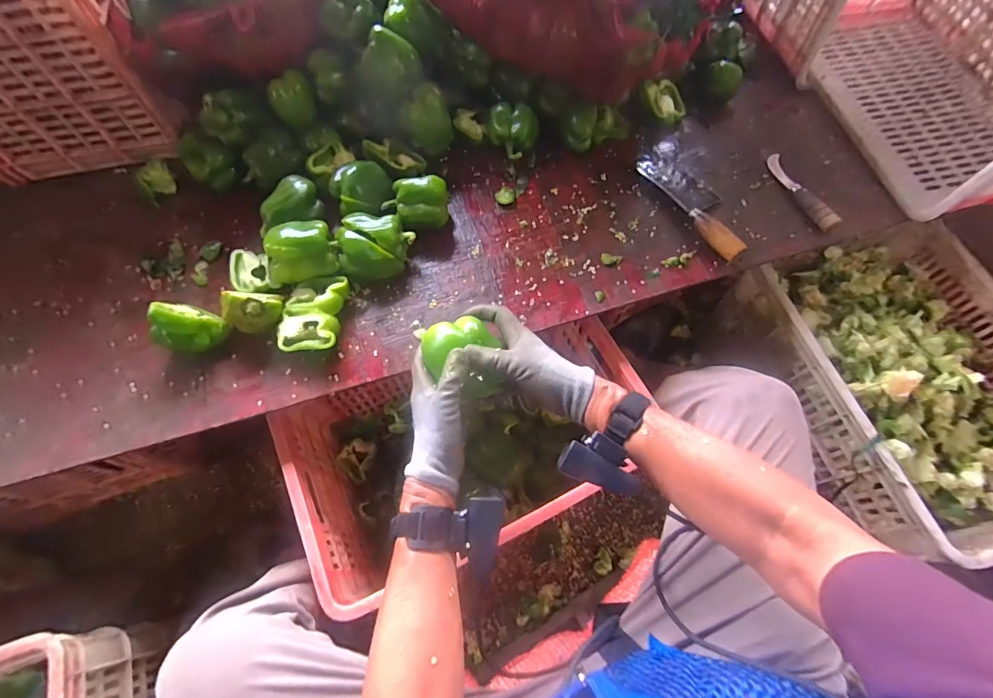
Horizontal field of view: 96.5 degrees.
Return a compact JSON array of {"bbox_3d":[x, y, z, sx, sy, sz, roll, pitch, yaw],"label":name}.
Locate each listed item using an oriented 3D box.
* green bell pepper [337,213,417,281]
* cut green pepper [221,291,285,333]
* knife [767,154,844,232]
[{"bbox_3d":[-0.169,-0.145,0.631,0.103,0.065,0.084,-4,65,-2],"label":"green bell pepper"},{"bbox_3d":[-0.321,-0.048,0.585,0.079,0.058,0.044,-13,66,-6],"label":"cut green pepper"},{"bbox_3d":[0.474,-0.250,0.691,0.032,0.018,0.157,-18,66,-8],"label":"knife"}]

